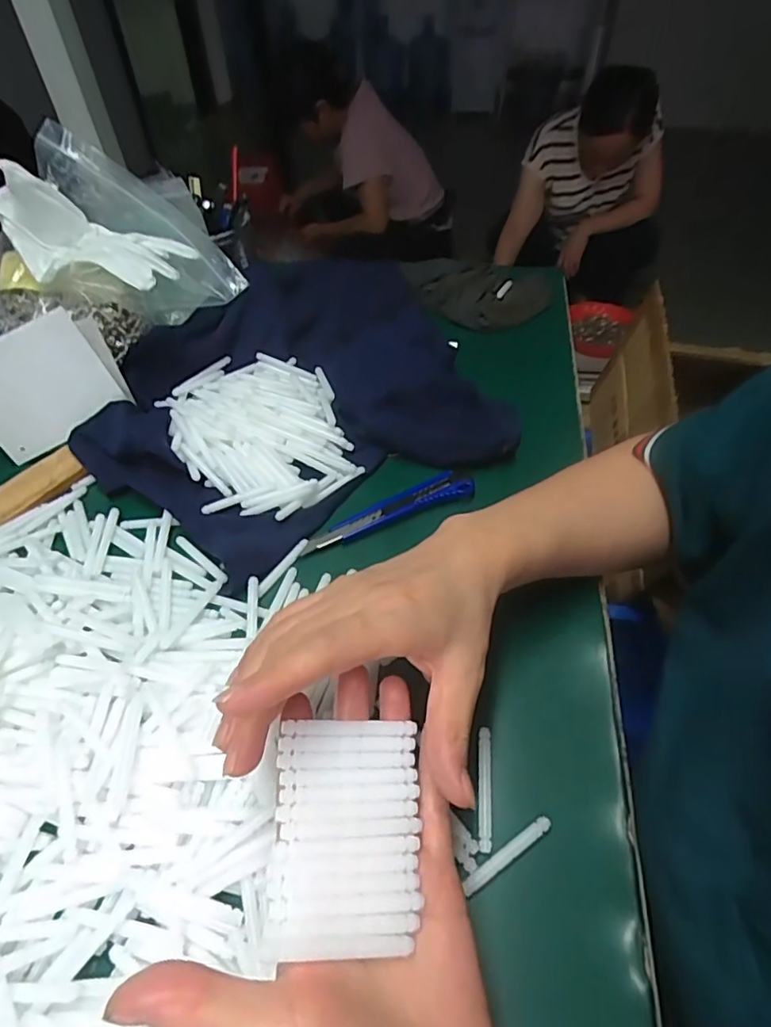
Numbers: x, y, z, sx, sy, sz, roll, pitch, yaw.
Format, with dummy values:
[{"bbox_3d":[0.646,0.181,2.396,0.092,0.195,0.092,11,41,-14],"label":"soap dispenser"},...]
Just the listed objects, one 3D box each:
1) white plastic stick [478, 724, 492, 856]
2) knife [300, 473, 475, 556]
[{"bbox_3d":[0.051,0.138,0.283,0.006,0.004,0.058,6,49,3],"label":"white plastic stick"},{"bbox_3d":[0.002,-0.004,0.411,0.131,0.015,0.024,-17,52,-16],"label":"knife"}]

